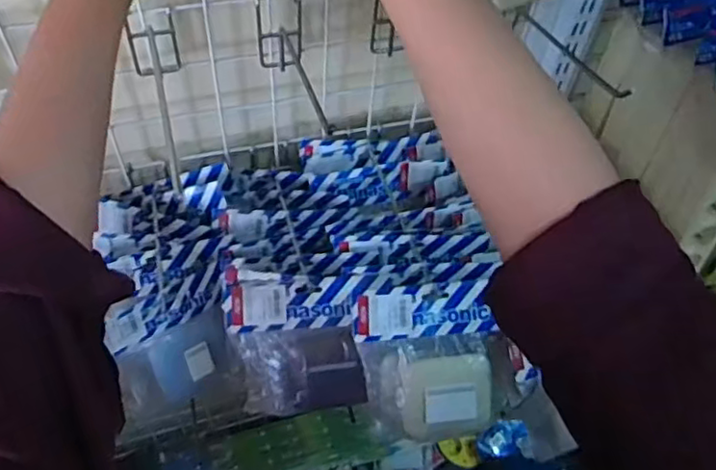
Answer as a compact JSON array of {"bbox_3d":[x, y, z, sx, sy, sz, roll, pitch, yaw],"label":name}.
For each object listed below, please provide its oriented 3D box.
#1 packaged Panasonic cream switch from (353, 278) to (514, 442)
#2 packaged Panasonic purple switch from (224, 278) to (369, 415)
[{"bbox_3d":[0.069,0.113,0.570,0.128,0.017,0.144,-11,100,-1],"label":"packaged Panasonic cream switch"},{"bbox_3d":[-0.056,0.103,0.587,0.110,0.126,0.021,-8,11,-1],"label":"packaged Panasonic purple switch"}]

